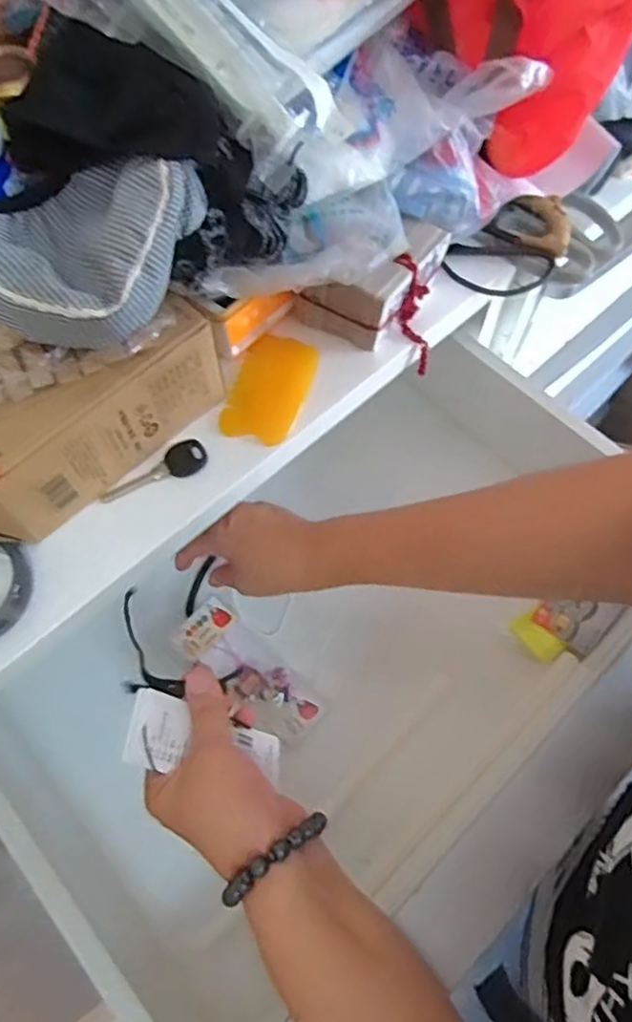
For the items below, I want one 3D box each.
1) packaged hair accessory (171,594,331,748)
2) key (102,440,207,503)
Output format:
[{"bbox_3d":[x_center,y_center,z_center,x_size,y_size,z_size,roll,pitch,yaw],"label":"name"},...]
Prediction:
[{"bbox_3d":[-0.056,0.135,0.532,0.137,0.009,0.058,40,71,13],"label":"packaged hair accessory"},{"bbox_3d":[-0.112,-0.028,0.436,0.074,0.005,0.026,-20,65,-9],"label":"key"}]

